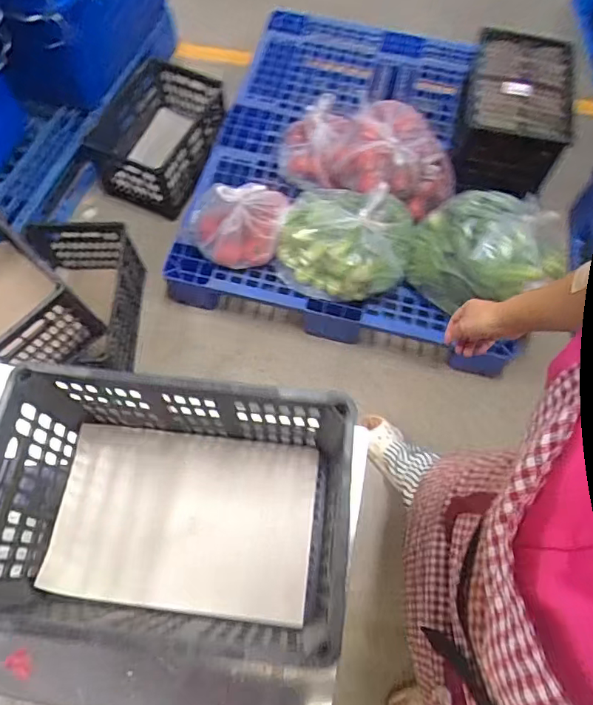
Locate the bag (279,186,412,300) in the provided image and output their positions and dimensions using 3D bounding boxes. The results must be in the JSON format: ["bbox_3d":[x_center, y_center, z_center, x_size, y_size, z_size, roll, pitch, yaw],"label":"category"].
[{"bbox_3d":[0.128,-0.306,1.353,0.354,0.178,0.274,8,68,3],"label":"bag"}]

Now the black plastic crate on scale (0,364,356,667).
[{"bbox_3d":[-0.154,0.197,0.650,0.414,0.222,0.283,7,68,2],"label":"black plastic crate on scale"}]

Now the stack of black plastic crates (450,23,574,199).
[{"bbox_3d":[0.616,-0.684,1.456,0.298,0.209,0.403,16,68,6],"label":"stack of black plastic crates"}]

